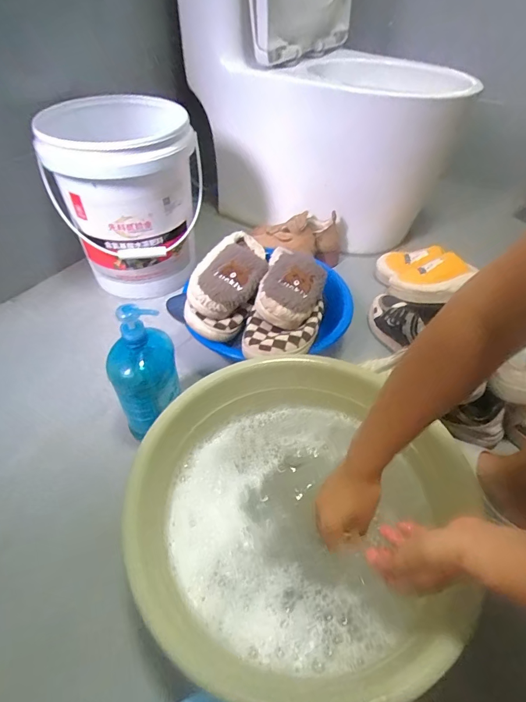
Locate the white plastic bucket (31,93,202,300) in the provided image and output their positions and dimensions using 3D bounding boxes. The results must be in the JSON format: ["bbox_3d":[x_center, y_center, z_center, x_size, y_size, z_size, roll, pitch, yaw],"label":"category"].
[{"bbox_3d":[-0.303,-0.346,0.900,0.301,0.349,0.314,-11,46,-12],"label":"white plastic bucket"}]

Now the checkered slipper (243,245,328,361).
[{"bbox_3d":[0.053,-0.100,0.728,0.125,0.087,0.305,11,46,9],"label":"checkered slipper"}]

